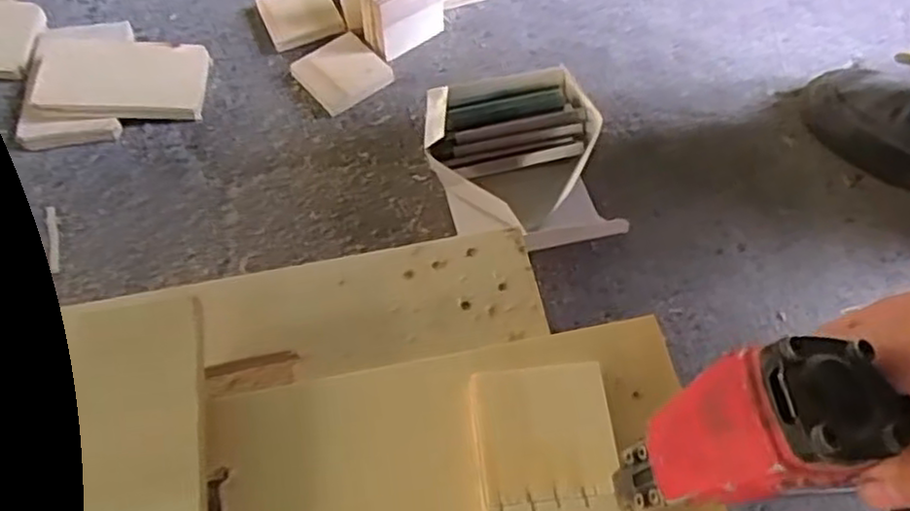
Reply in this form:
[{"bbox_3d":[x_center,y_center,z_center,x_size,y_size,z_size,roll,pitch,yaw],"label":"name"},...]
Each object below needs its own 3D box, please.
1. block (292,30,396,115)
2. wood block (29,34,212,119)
[{"bbox_3d":[-0.111,-0.183,0.702,0.075,0.012,0.075,-38,78,-17],"label":"block"},{"bbox_3d":[-0.328,-0.175,0.685,0.169,0.020,0.092,4,60,-11],"label":"wood block"}]

